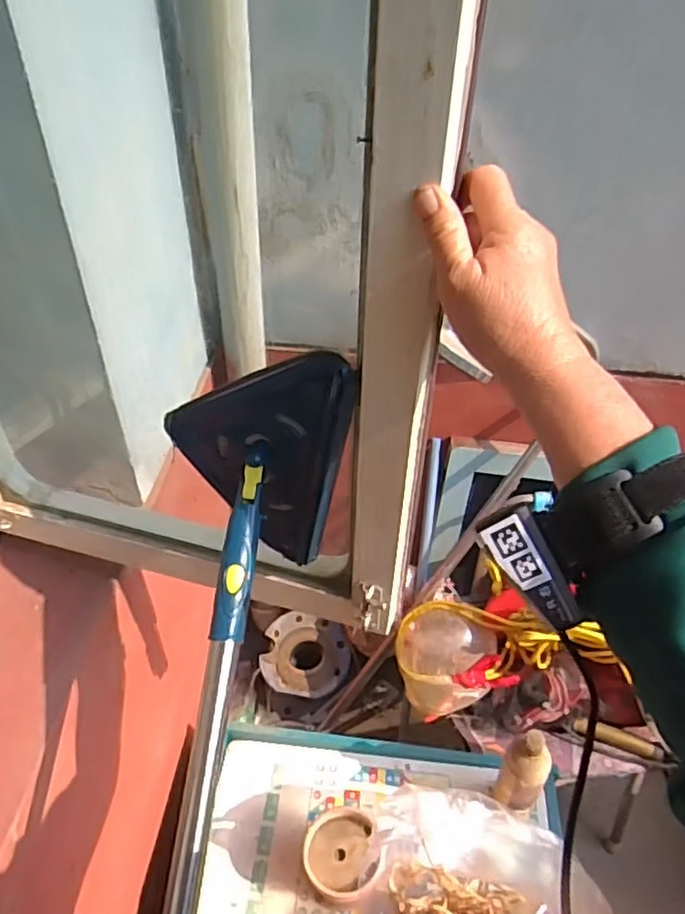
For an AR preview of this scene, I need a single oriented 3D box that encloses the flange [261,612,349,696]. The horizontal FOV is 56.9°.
[{"bbox_3d":[-0.082,0.440,1.414,0.199,0.062,0.190,0,42,0],"label":"flange"}]

